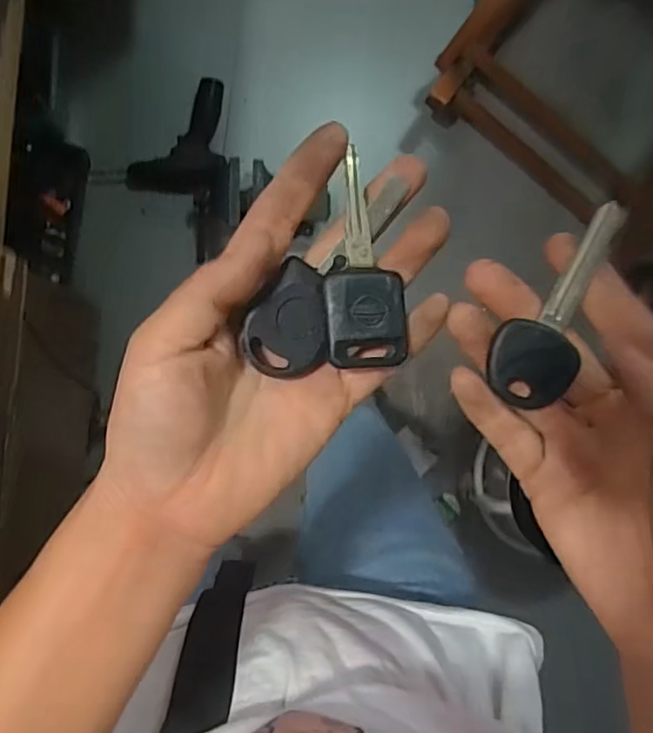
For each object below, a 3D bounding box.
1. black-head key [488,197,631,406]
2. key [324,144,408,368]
[{"bbox_3d":[0.082,-0.022,0.209,0.028,0.004,0.074,25,93,-9],"label":"black-head key"},{"bbox_3d":[0.013,-0.038,0.209,0.028,0.007,0.073,-1,83,-9],"label":"key"}]

